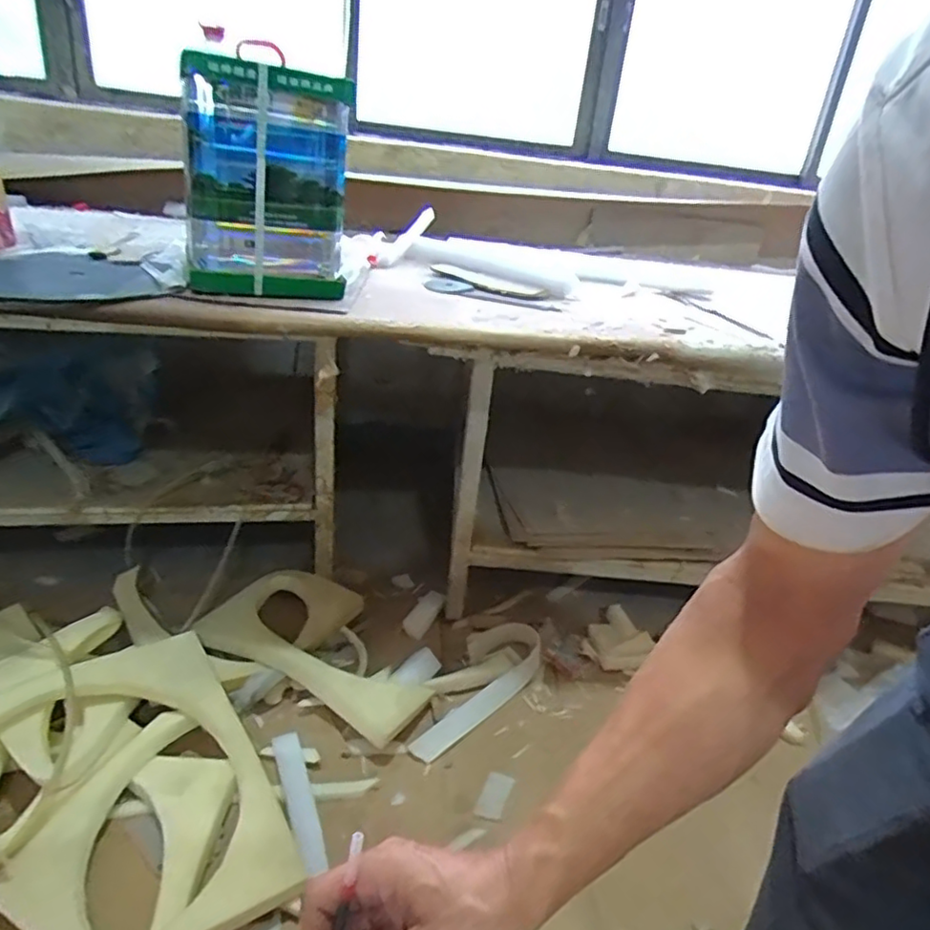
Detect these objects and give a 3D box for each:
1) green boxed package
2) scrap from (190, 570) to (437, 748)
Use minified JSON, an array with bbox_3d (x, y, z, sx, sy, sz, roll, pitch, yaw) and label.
[{"bbox_3d":[-0.300,-0.427,0.975,0.241,0.313,0.074,-4,28,-20],"label":"green boxed package"},{"bbox_3d":[-0.311,0.390,1.433,0.541,0.090,0.372,16,28,18],"label":"scrap"}]

